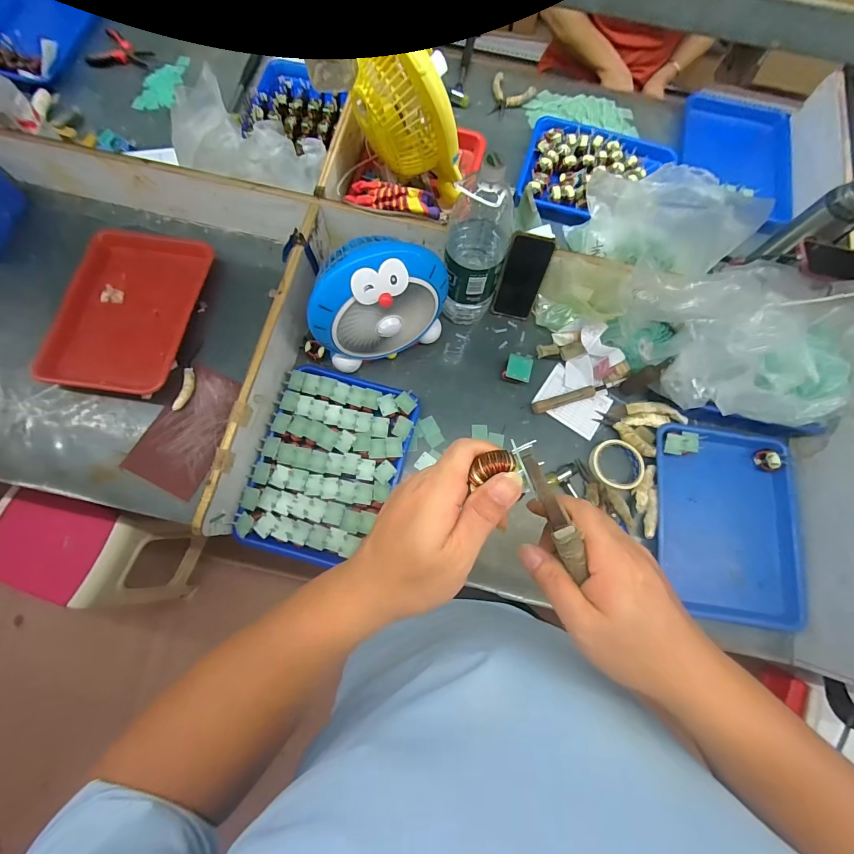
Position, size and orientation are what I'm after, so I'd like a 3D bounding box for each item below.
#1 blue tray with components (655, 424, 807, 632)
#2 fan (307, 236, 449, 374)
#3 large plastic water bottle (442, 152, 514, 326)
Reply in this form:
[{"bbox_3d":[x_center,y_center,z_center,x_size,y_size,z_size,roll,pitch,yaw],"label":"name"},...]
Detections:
[{"bbox_3d":[0.537,0.173,0.706,0.249,0.047,0.339,7,76,0],"label":"blue tray with components"},{"bbox_3d":[-0.083,-0.213,0.656,0.232,0.210,0.122,-24,79,-6],"label":"fan"},{"bbox_3d":[0.082,-0.287,0.654,0.098,0.320,0.096,16,76,2],"label":"large plastic water bottle"}]

